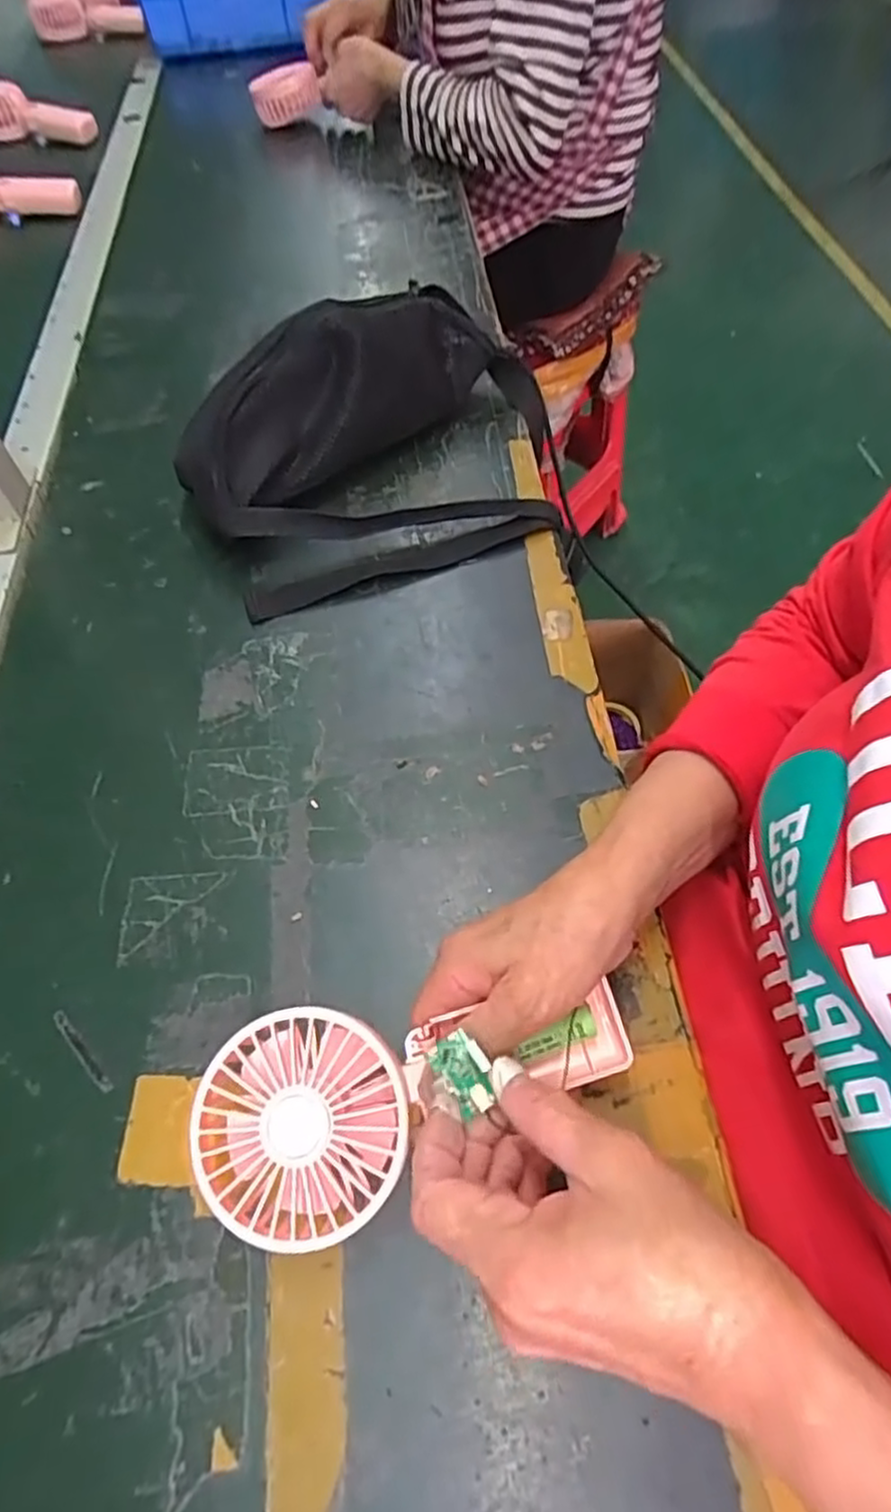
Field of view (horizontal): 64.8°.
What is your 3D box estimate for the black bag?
[{"bbox_3d":[-0.048,-0.241,0.522,0.295,0.098,0.210,-20,59,-8],"label":"black bag"}]

